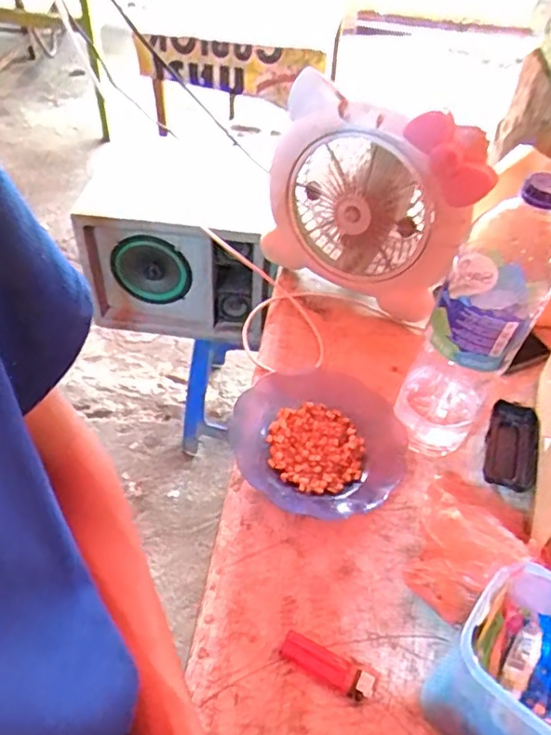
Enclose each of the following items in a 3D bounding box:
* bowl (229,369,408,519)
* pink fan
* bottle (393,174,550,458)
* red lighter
[{"bbox_3d":[0.043,0.076,0.623,0.185,0.053,0.175,2,48,-3],"label":"bowl"},{"bbox_3d":[0.117,-0.212,0.731,0.256,0.228,0.101,24,53,14],"label":"pink fan"},{"bbox_3d":[0.187,-0.032,0.557,0.086,0.311,0.090,26,51,17],"label":"bottle"},{"bbox_3d":[0.044,0.252,0.492,0.079,0.014,0.024,22,49,14],"label":"red lighter"}]

